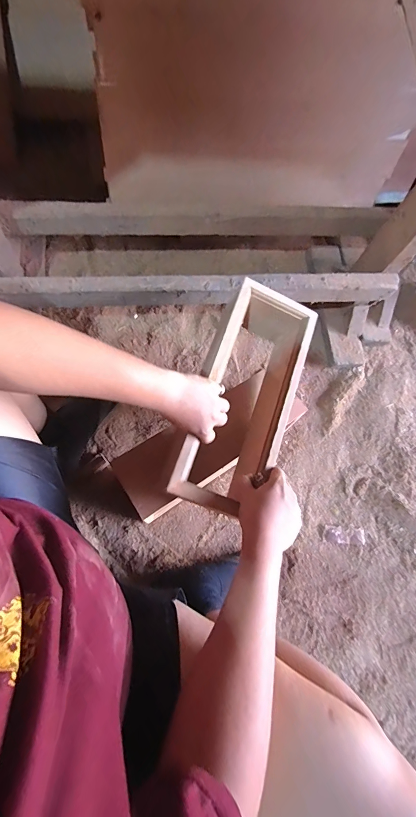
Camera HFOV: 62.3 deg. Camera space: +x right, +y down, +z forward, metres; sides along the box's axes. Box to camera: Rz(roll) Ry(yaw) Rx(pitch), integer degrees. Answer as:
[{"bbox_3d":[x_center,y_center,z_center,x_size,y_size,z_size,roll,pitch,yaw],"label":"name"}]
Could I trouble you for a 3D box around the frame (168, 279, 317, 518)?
[{"bbox_3d":[0.067,-0.017,0.603,0.146,0.137,0.395,21,68,4],"label":"frame"}]

